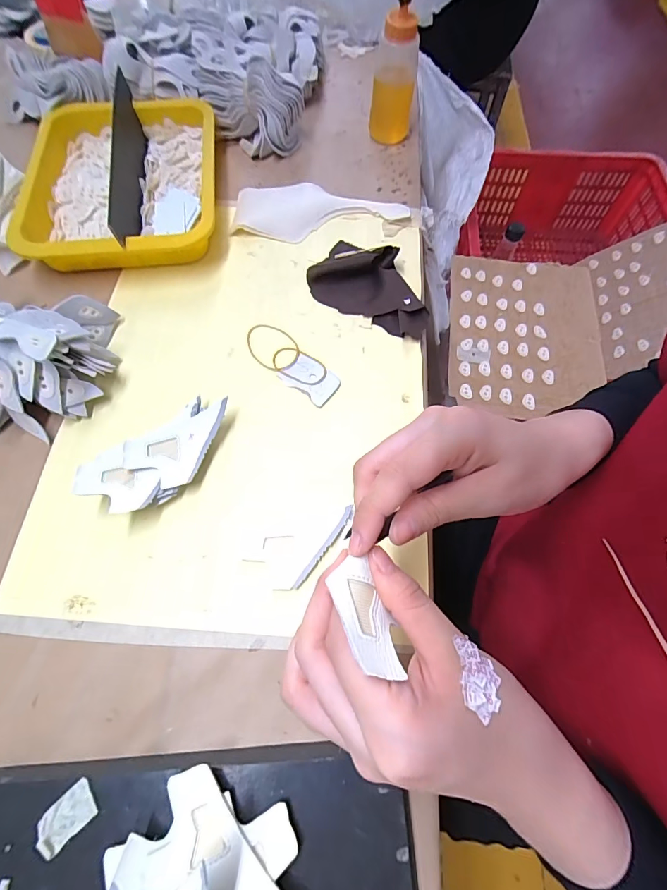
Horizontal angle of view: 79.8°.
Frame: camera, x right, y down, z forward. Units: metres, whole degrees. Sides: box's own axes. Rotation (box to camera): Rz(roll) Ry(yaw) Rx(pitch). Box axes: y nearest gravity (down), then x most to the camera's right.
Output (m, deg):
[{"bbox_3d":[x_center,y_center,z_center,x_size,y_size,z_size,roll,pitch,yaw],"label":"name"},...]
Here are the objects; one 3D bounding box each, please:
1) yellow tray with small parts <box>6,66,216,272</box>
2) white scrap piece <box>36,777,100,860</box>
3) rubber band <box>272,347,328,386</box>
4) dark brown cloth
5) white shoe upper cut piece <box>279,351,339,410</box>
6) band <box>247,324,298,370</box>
[{"bbox_3d":[-0.236,-0.297,0.453,0.205,0.054,0.260,-6,65,-4],"label":"yellow tray with small parts"},{"bbox_3d":[-0.149,0.208,0.222,0.031,0.004,0.020,-42,70,-18],"label":"white scrap piece"},{"bbox_3d":[-0.031,-0.075,0.374,0.054,0.004,0.035,26,67,13],"label":"rubber band"},{"bbox_3d":[0.040,-0.165,0.401,0.137,0.025,0.080,38,70,15],"label":"dark brown cloth"},{"bbox_3d":[-0.021,-0.062,0.369,0.052,0.004,0.037,35,69,16],"label":"white shoe upper cut piece"},{"bbox_3d":[-0.058,-0.095,0.382,0.045,0.004,0.059,-39,69,-17],"label":"band"}]

